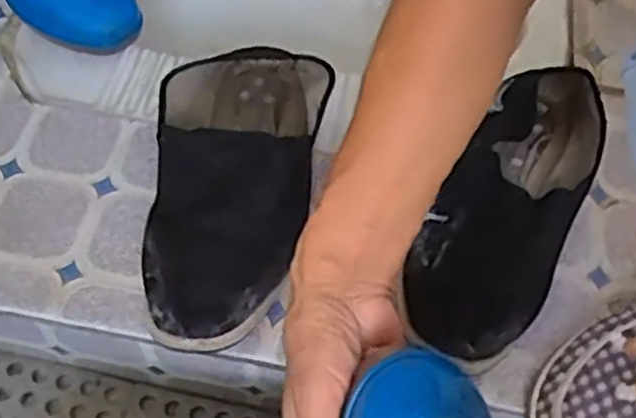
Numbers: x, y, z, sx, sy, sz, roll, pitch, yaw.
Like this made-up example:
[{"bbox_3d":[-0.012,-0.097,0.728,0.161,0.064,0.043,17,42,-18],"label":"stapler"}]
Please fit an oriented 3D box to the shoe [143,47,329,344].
[{"bbox_3d":[-0.065,-0.023,0.549,0.121,0.065,0.258,9,60,1],"label":"shoe"}]

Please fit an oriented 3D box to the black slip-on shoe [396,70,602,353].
[{"bbox_3d":[0.137,-0.005,0.540,0.090,0.048,0.249,25,61,10],"label":"black slip-on shoe"}]

